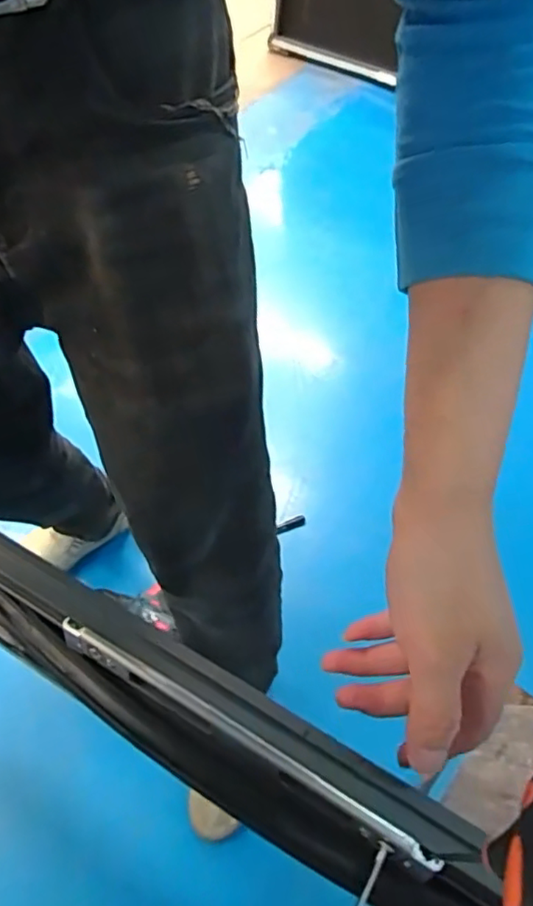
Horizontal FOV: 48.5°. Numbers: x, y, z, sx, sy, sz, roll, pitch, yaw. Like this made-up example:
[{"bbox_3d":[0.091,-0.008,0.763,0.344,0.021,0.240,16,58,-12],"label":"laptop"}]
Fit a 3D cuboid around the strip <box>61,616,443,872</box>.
[{"bbox_3d":[-0.020,0.146,0.309,0.224,0.013,0.012,25,57,18],"label":"strip"}]

